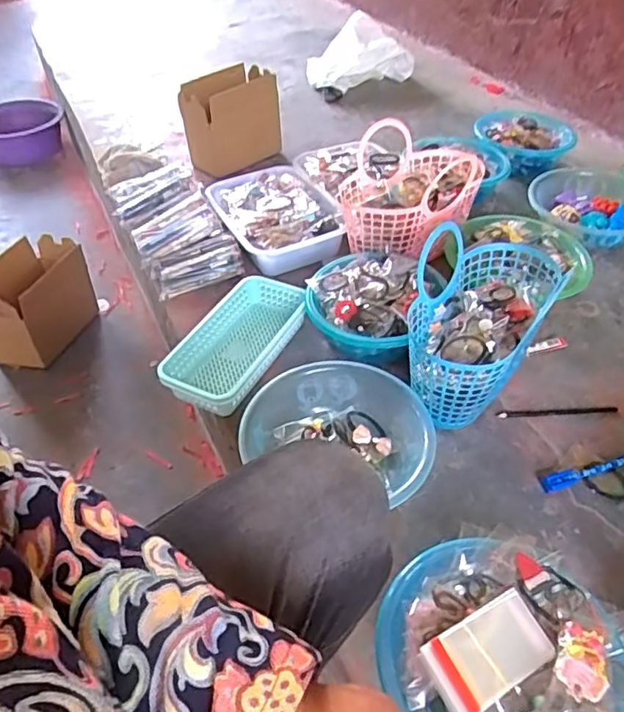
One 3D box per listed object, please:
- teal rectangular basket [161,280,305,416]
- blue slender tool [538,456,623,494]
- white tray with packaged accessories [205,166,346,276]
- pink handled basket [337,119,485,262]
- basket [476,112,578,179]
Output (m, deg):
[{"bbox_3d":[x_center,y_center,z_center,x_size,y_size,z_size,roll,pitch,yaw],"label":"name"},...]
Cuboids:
[{"bbox_3d":[-0.110,-0.018,0.913,0.129,0.071,0.272,21,51,21],"label":"teal rectangular basket"},{"bbox_3d":[0.363,0.146,0.746,0.146,0.013,0.022,-12,47,-9],"label":"blue slender tool"},{"bbox_3d":[-0.069,-0.271,1.122,0.203,0.070,0.279,-19,49,-15],"label":"white tray with packaged accessories"},{"bbox_3d":[0.173,-0.293,1.003,0.239,0.153,0.208,-6,46,-3],"label":"pink handled basket"},{"bbox_3d":[0.485,-0.490,1.344,0.211,0.079,0.223,10,48,12],"label":"basket"}]

